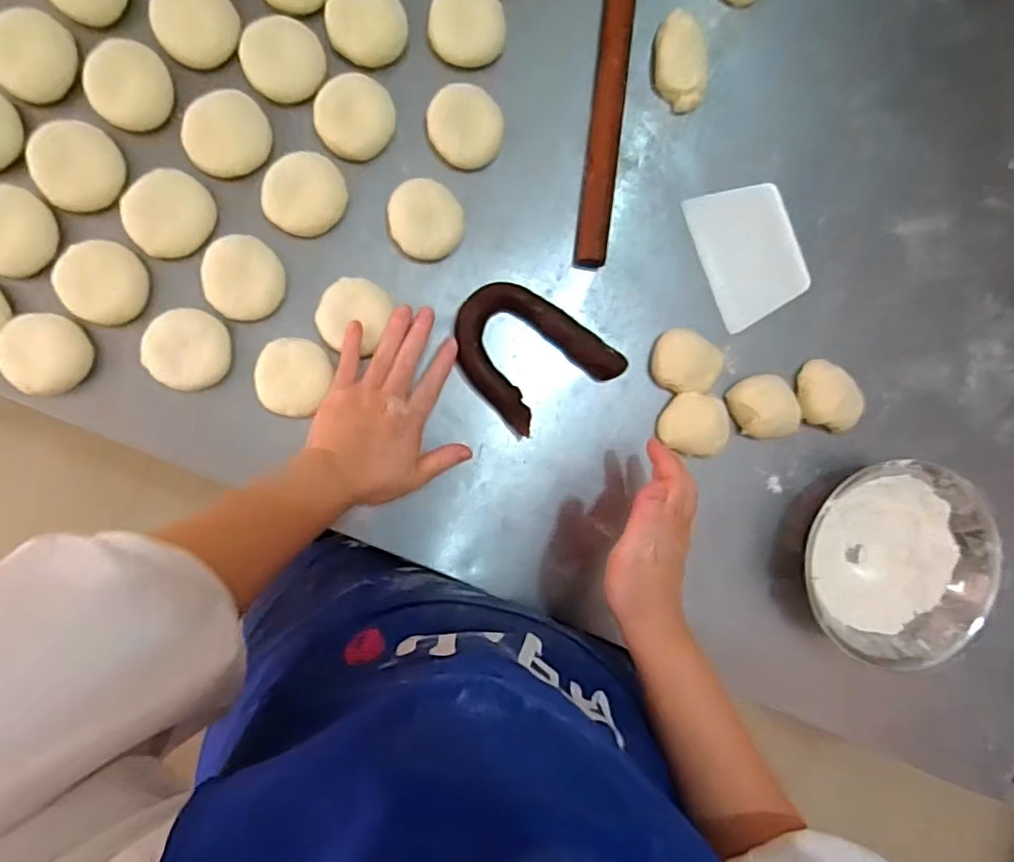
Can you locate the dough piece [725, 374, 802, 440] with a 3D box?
[{"bbox_3d":[0.243,-0.020,0.575,0.054,0.030,0.061,-29,94,-6],"label":"dough piece"}]

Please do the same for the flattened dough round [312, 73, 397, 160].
[{"bbox_3d":[-0.131,-0.270,0.527,0.065,0.033,0.061,0,90,-7],"label":"flattened dough round"}]

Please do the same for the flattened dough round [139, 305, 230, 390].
[{"bbox_3d":[-0.269,-0.067,0.509,0.065,0.027,0.064,0,90,-7],"label":"flattened dough round"}]

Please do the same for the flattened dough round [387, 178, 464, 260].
[{"bbox_3d":[-0.072,-0.186,0.538,0.063,0.029,0.065,0,90,-7],"label":"flattened dough round"}]

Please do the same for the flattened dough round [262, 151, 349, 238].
[{"bbox_3d":[-0.172,-0.202,0.521,0.067,0.029,0.060,-25,93,-7],"label":"flattened dough round"}]

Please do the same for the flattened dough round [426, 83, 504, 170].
[{"bbox_3d":[-0.037,-0.270,0.543,0.063,0.027,0.064,0,90,-7],"label":"flattened dough round"}]

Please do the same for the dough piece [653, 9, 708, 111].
[{"bbox_3d":[0.160,-0.343,0.567,0.046,0.027,0.080,-1,90,-7],"label":"dough piece"}]

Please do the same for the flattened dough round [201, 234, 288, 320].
[{"bbox_3d":[-0.223,-0.129,0.518,0.062,0.029,0.064,0,90,-7],"label":"flattened dough round"}]

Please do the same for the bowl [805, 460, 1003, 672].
[{"bbox_3d":[0.361,0.122,0.577,0.172,0.058,0.181,0,90,-7],"label":"bowl"}]

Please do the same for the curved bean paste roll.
[{"bbox_3d":[0.020,-0.072,0.551,0.113,0.025,0.138,-44,95,-5],"label":"curved bean paste roll"}]

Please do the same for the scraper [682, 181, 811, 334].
[{"bbox_3d":[0.235,-0.173,0.583,0.094,0.007,0.126,-22,95,-2],"label":"scraper"}]

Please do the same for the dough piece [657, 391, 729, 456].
[{"bbox_3d":[0.174,-0.006,0.564,0.057,0.033,0.054,0,90,-7],"label":"dough piece"}]

